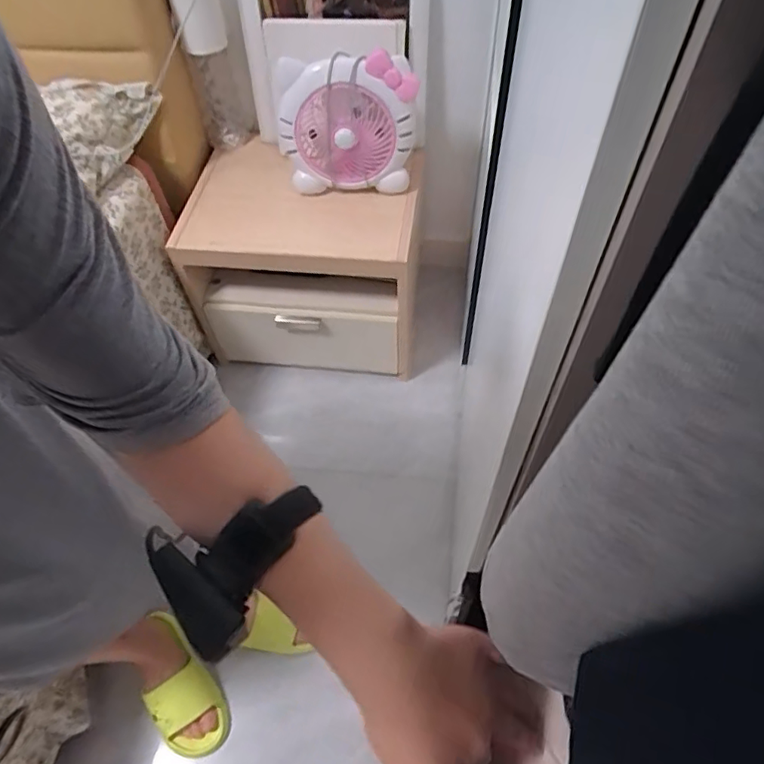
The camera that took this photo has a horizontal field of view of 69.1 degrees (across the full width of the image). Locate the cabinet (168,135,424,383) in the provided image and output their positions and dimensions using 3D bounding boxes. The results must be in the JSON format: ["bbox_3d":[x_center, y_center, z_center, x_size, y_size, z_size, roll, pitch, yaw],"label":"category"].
[{"bbox_3d":[-0.157,-0.267,1.310,0.473,0.385,0.324,7,57,7],"label":"cabinet"}]

